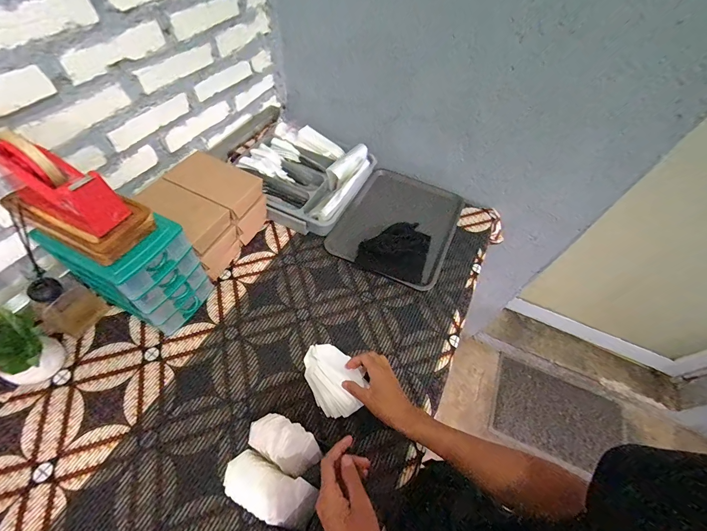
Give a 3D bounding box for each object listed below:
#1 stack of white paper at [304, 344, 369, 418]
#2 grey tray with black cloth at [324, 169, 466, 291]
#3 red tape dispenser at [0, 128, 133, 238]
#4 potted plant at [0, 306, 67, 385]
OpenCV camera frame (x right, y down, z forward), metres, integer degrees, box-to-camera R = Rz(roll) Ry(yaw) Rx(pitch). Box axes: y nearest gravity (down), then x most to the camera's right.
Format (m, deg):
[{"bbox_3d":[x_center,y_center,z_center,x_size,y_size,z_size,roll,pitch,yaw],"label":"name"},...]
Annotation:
[{"bbox_3d":[-0.037,0.209,0.581,0.094,0.022,0.141,-24,61,-19],"label":"stack of white paper"},{"bbox_3d":[0.129,-0.128,0.822,0.282,0.048,0.367,24,57,12],"label":"grey tray with black cloth"},{"bbox_3d":[-0.422,-0.120,0.436,0.149,0.110,0.062,24,56,10],"label":"red tape dispenser"},{"bbox_3d":[-0.567,0.129,0.500,0.088,0.198,0.092,3,55,-4],"label":"potted plant"}]

